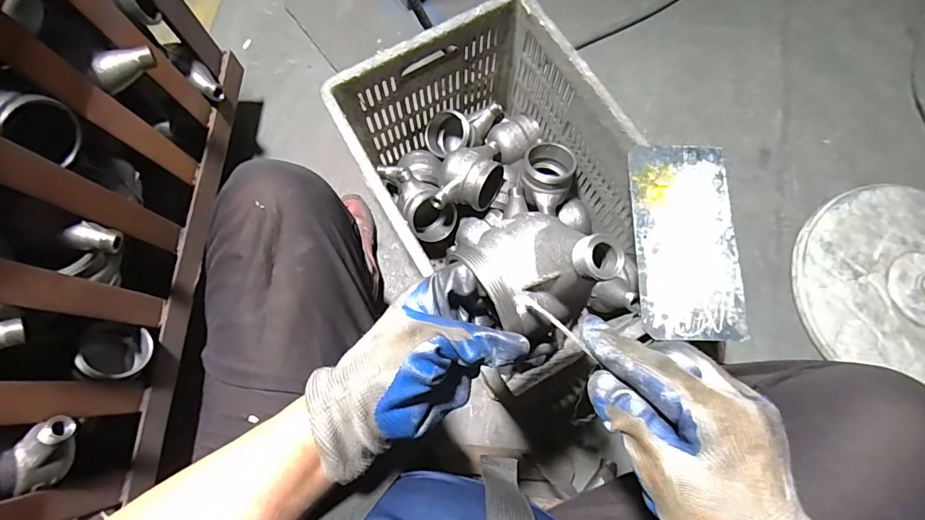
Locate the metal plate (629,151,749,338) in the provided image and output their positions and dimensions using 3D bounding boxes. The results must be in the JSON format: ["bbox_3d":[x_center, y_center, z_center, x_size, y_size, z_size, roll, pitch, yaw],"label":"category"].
[{"bbox_3d":[0.260,-0.026,0.535,0.113,0.006,0.231,1,76,-1],"label":"metal plate"}]

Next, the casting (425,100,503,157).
[{"bbox_3d":[0.004,-0.210,0.786,0.132,0.083,0.077,-6,77,-2],"label":"casting"}]

